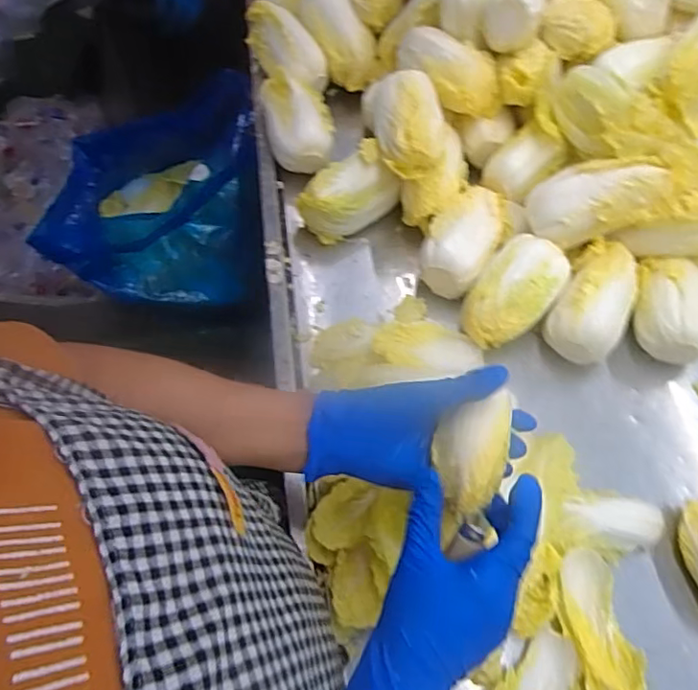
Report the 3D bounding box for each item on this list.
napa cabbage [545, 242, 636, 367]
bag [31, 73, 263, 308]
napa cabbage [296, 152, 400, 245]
[{"bbox_3d":[0.264,-0.050,0.606,0.076,0.062,0.130,23,67,12],"label":"napa cabbage"},{"bbox_3d":[-0.313,-0.261,0.954,0.319,0.208,0.338,3,64,3],"label":"bag"},{"bbox_3d":[-0.004,-0.179,0.691,0.113,0.070,0.068,-33,66,-15],"label":"napa cabbage"}]

